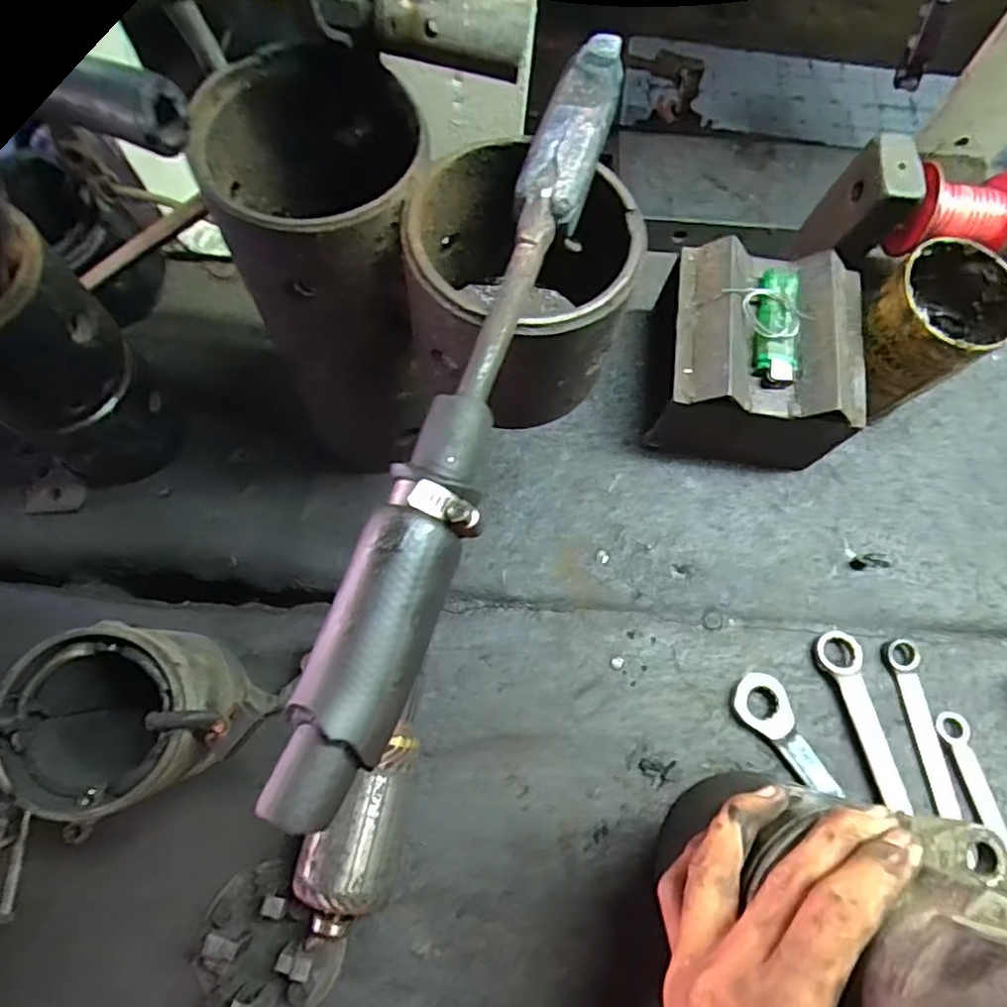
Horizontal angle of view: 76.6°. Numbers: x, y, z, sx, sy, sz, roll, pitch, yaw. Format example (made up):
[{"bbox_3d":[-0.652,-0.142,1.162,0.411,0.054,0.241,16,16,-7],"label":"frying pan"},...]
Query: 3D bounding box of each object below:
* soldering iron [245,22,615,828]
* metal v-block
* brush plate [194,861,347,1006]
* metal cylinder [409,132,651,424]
[{"bbox_3d":[-0.007,-0.037,0.197,0.027,0.024,0.262,20,71,4],"label":"soldering iron"},{"bbox_3d":[0.163,-0.090,0.428,0.128,0.095,0.127,12,71,1],"label":"metal v-block"},{"bbox_3d":[-0.131,0.242,0.342,0.067,0.034,0.077,-41,78,-15],"label":"brush plate"},{"bbox_3d":[0.007,-0.088,0.258,0.085,0.076,0.086,1,71,-3],"label":"metal cylinder"}]

